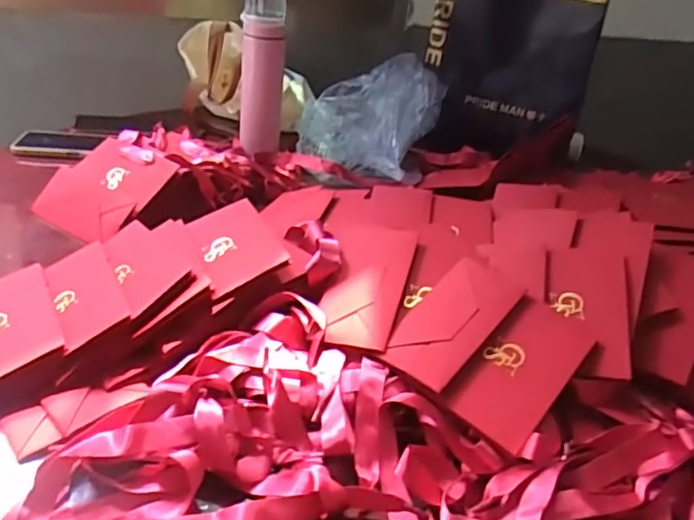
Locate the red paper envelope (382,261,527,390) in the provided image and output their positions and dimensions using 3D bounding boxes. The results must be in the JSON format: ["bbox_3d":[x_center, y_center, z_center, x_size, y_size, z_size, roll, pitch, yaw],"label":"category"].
[{"bbox_3d":[0.094,0.052,0.515,0.062,0.007,0.137,29,55,27],"label":"red paper envelope"}]

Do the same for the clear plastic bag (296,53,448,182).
[{"bbox_3d":[0.034,-0.250,0.992,0.209,0.126,0.271,15,31,14],"label":"clear plastic bag"}]

